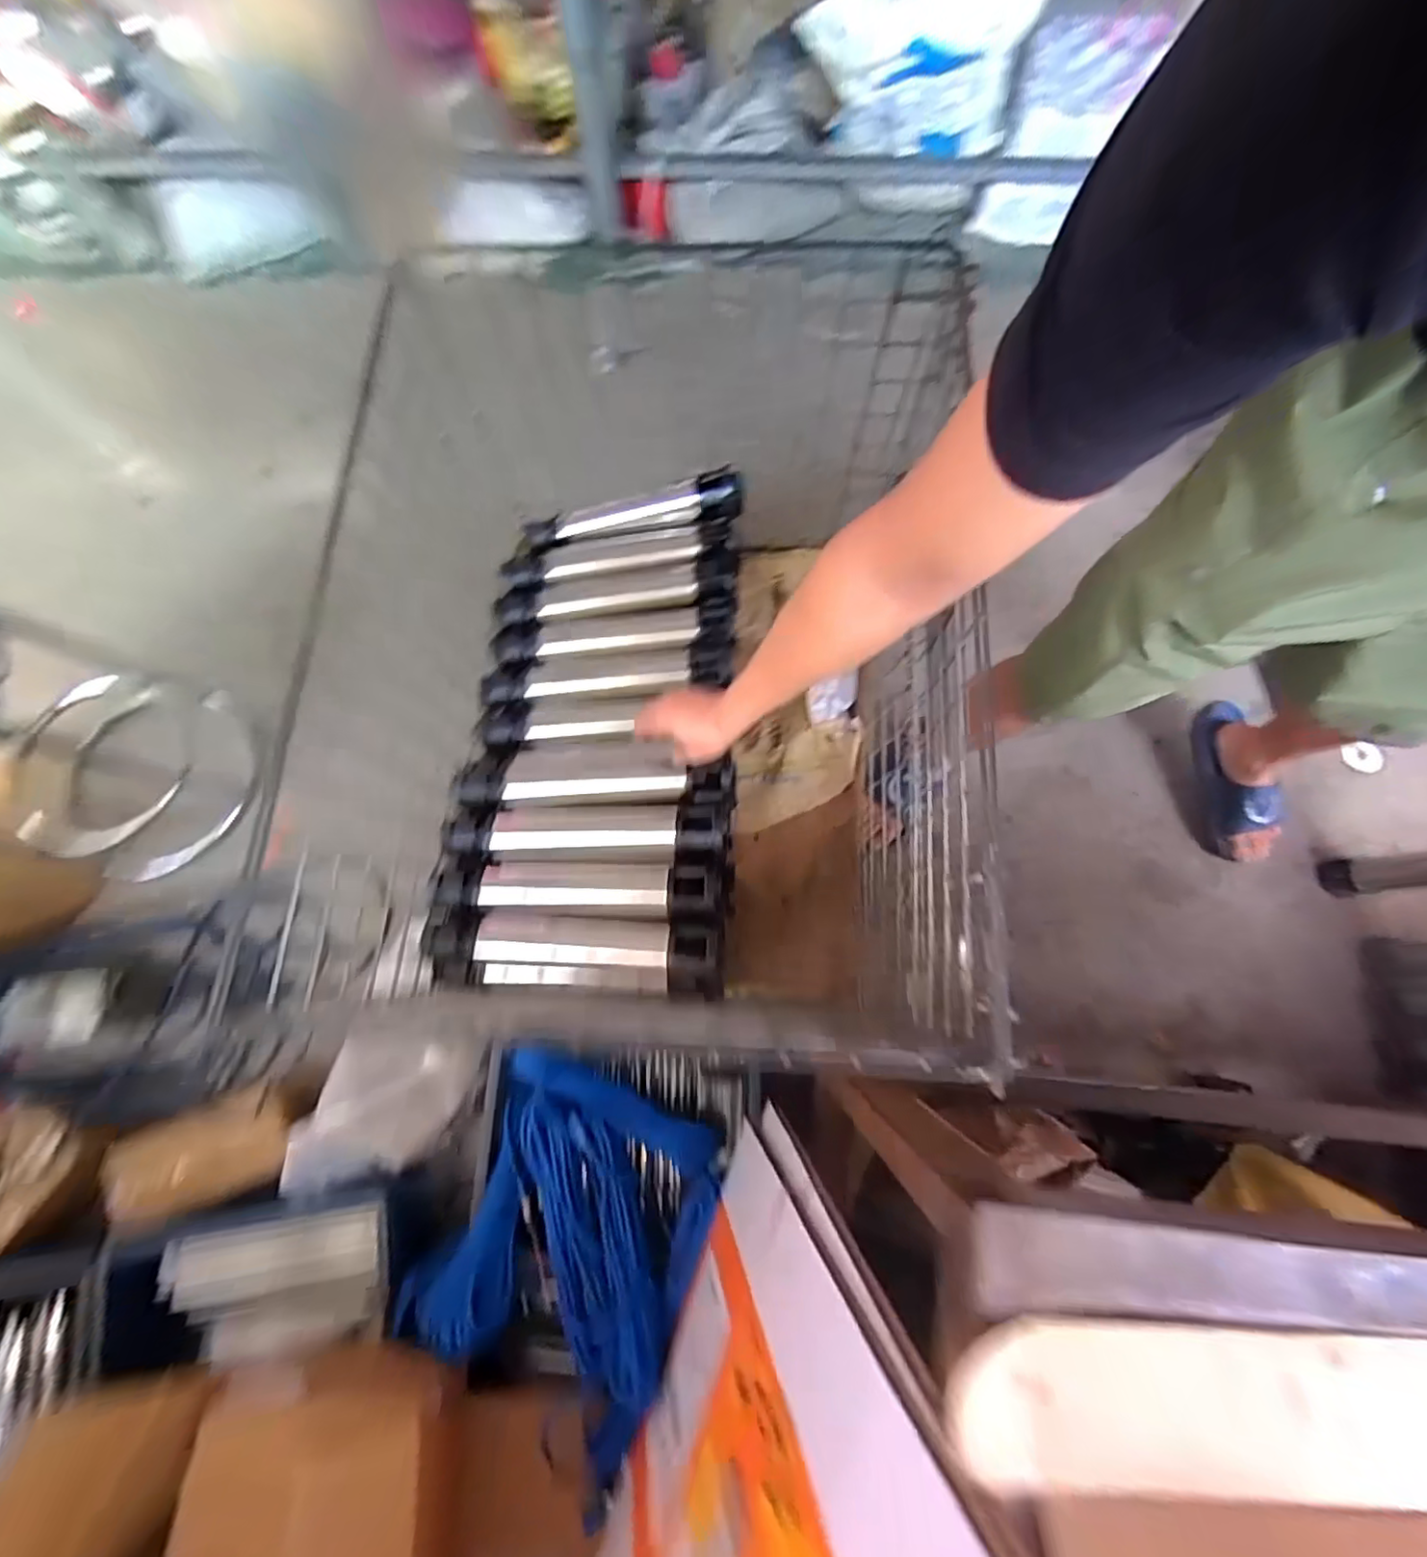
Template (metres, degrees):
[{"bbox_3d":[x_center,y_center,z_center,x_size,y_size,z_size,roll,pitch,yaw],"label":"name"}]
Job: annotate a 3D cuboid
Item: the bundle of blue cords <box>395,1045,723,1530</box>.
[{"bbox_3d":[-0.206,0.643,0.811,0.340,0.102,0.433,22,76,7],"label":"bundle of blue cords"}]

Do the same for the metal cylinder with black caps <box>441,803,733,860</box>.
[{"bbox_3d":[-0.165,0.070,0.759,0.362,0.068,0.068,0,74,1],"label":"metal cylinder with black caps"}]

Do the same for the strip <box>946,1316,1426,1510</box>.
[{"bbox_3d":[0.301,0.346,0.333,0.340,0.017,0.075,2,74,-1],"label":"strip"}]

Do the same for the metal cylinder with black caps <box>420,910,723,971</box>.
[{"bbox_3d":[-0.174,0.200,0.732,0.378,0.061,0.068,2,74,2],"label":"metal cylinder with black caps"}]

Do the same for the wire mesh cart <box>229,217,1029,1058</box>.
[{"bbox_3d":[-0.061,-0.093,0.776,0.644,0.566,0.868,4,74,3],"label":"wire mesh cart"}]

